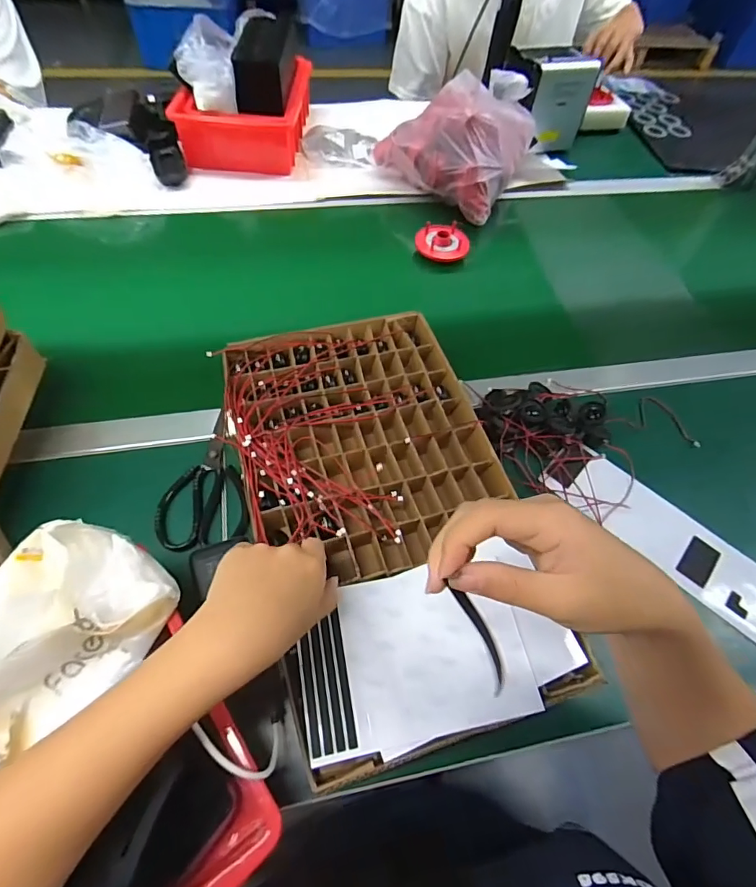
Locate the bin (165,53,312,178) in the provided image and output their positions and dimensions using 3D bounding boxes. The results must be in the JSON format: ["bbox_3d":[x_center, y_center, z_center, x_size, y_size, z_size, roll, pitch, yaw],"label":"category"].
[{"bbox_3d":[-0.237,-0.606,0.846,0.207,0.078,0.256,4,57,-2],"label":"bin"}]

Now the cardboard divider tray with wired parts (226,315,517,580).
[{"bbox_3d":[-0.018,-0.009,0.502,0.251,0.057,0.299,-12,59,-12],"label":"cardboard divider tray with wired parts"}]

